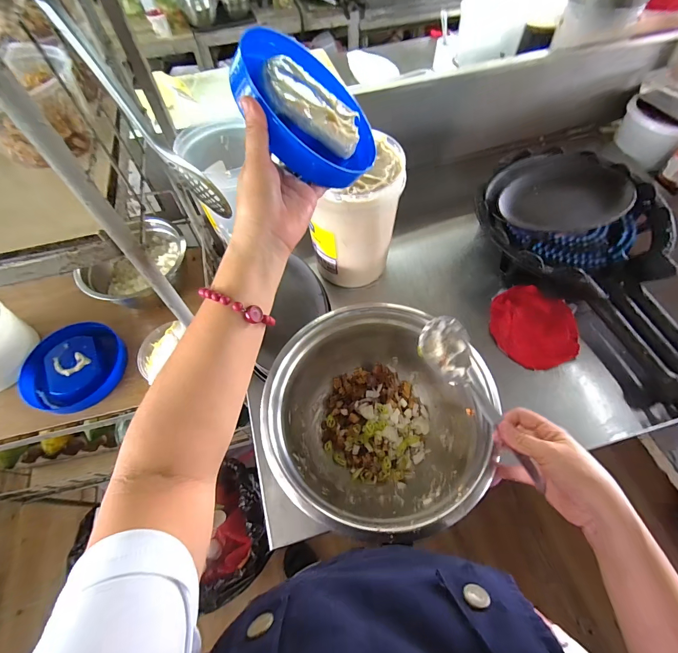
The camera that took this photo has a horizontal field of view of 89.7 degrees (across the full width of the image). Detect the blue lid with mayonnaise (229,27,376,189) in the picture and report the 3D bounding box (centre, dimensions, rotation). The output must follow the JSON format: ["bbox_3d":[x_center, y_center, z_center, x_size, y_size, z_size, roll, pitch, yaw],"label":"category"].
[{"bbox_3d":[-0.029,-0.228,0.349,0.168,0.027,0.152,11,69,-41],"label":"blue lid with mayonnaise"}]

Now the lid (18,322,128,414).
[{"bbox_3d":[-0.467,0.071,0.606,0.169,0.037,0.151,-23,62,-11],"label":"lid"}]

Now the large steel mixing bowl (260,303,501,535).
[{"bbox_3d":[0.048,0.126,0.479,0.275,0.127,0.267,-1,60,1],"label":"large steel mixing bowl"}]

